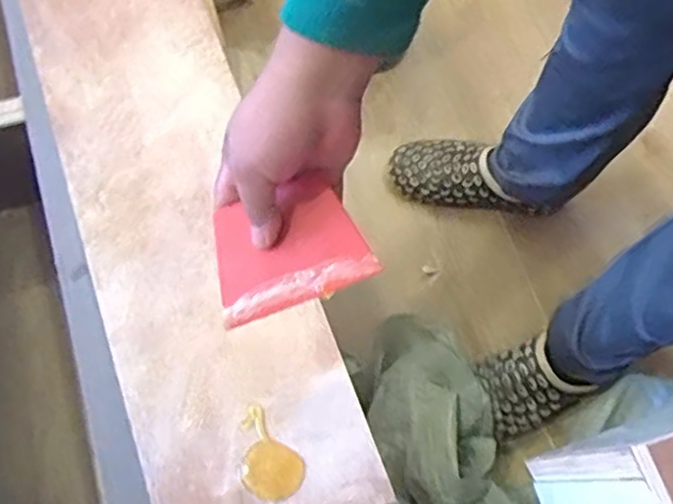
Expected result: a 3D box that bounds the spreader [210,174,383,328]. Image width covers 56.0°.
[{"bbox_3d":[-0.036,-0.002,0.446,0.109,0.007,0.079,-20,83,8],"label":"spreader"}]

